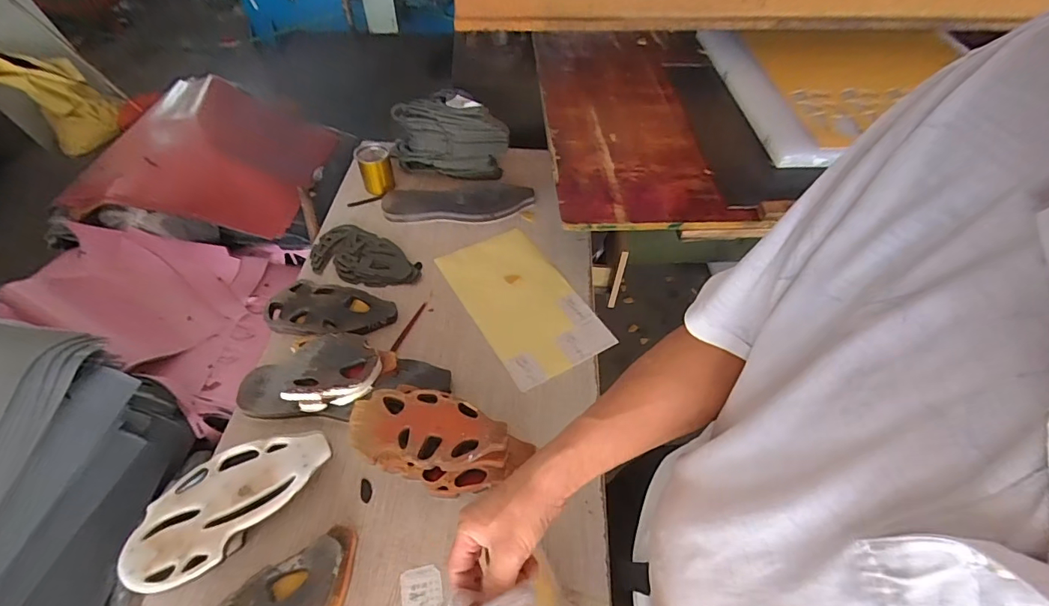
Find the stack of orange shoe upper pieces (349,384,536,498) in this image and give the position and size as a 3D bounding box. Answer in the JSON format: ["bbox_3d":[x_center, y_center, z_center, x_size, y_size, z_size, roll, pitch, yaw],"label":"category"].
[{"bbox_3d":[-0.113,0.196,0.667,0.236,0.101,0.121,13,52,9],"label":"stack of orange shoe upper pieces"}]

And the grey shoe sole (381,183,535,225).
[{"bbox_3d":[-0.145,-0.223,1.065,0.329,0.022,0.111,-3,51,-5],"label":"grey shoe sole"}]

